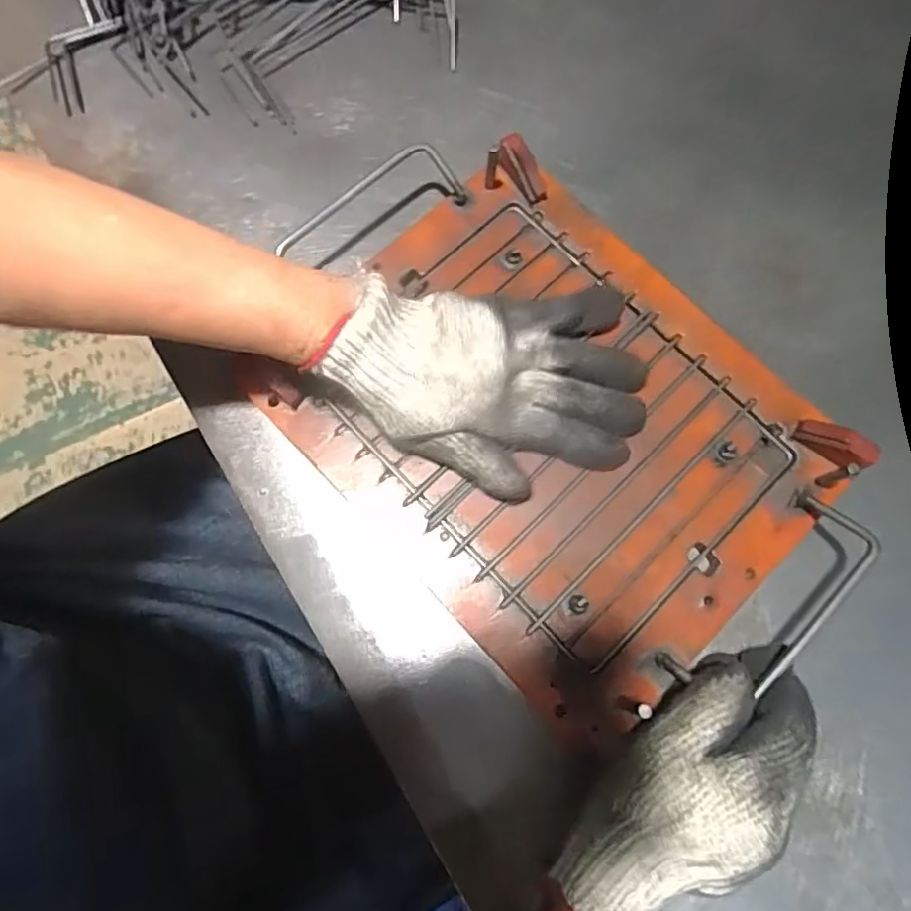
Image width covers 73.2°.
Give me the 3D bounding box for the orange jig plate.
[{"bbox_3d":[0.062,-0.021,0.369,0.243,0.021,0.297,-42,80,-11],"label":"orange jig plate"}]

